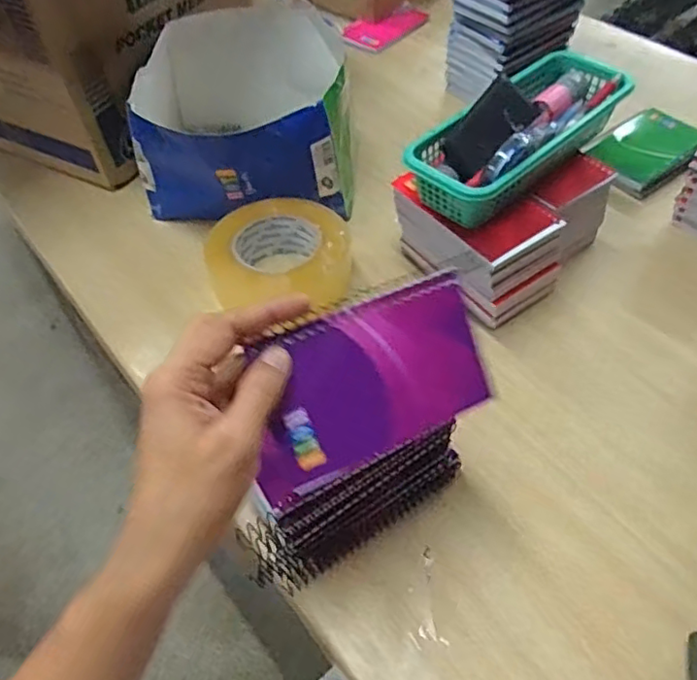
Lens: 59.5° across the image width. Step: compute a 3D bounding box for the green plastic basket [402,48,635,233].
[{"bbox_3d":[0.152,-0.182,0.526,0.091,0.052,0.232,36,61,27],"label":"green plastic basket"}]

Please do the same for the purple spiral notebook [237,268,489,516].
[{"bbox_3d":[0.010,0.021,0.323,0.137,0.083,0.007,-24,11,-18],"label":"purple spiral notebook"}]

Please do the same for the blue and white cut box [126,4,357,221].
[{"bbox_3d":[-0.105,-0.243,0.658,0.215,0.121,0.248,-2,51,1],"label":"blue and white cut box"}]

